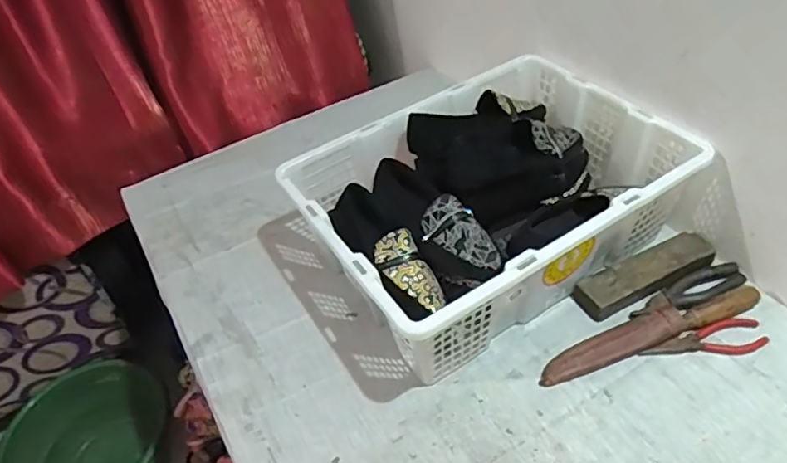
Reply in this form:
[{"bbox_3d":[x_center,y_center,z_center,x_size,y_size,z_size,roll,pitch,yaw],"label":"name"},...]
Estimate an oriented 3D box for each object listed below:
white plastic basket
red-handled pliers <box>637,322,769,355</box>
[{"bbox_3d":[0.128,-0.036,0.816,0.502,0.168,0.355,-27,47,-19],"label":"white plastic basket"},{"bbox_3d":[0.389,0.139,0.716,0.154,0.013,0.041,-7,44,1],"label":"red-handled pliers"}]

